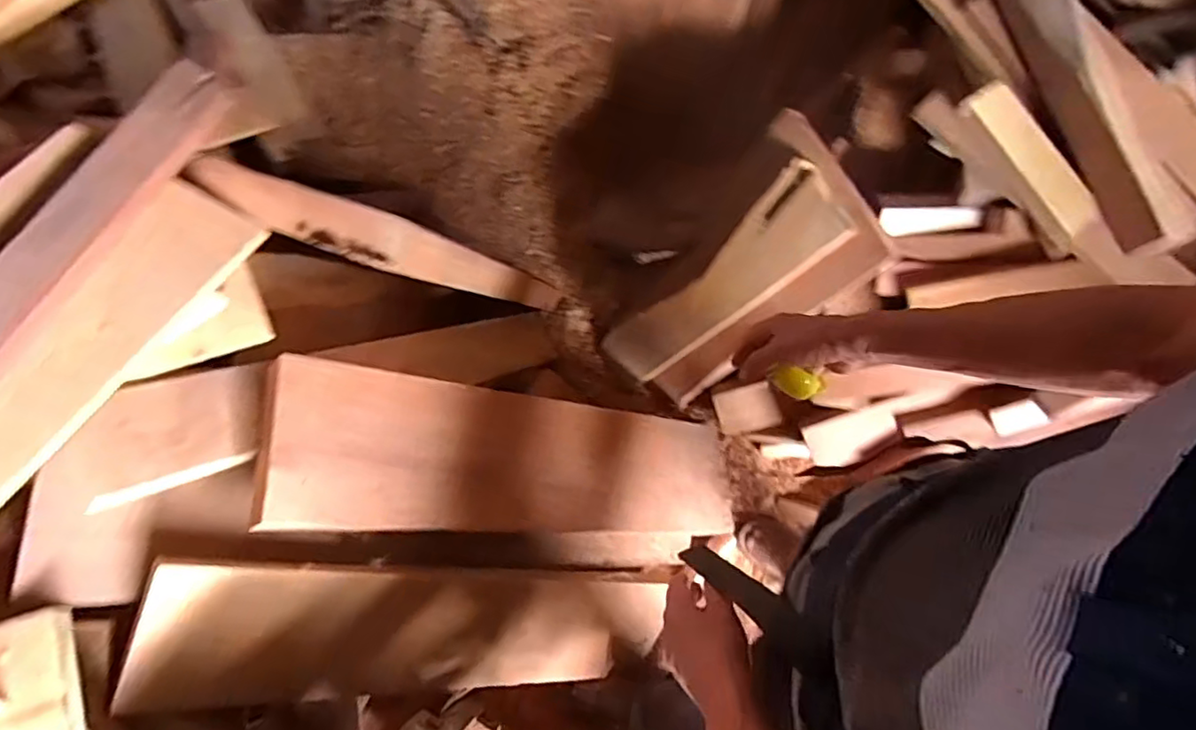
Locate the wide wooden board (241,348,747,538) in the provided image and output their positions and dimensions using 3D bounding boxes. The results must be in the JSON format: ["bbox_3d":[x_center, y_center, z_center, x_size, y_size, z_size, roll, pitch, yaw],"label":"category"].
[{"bbox_3d":[-0.079,0.170,1.054,0.880,0.042,0.229,12,68,-37],"label":"wide wooden board"}]

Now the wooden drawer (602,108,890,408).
[{"bbox_3d":[0.232,-0.138,1.191,0.116,0.611,0.273,-13,67,-41],"label":"wooden drawer"}]

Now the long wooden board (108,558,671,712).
[{"bbox_3d":[-0.222,0.422,0.999,0.860,0.054,0.223,16,97,-35],"label":"long wooden board"}]

